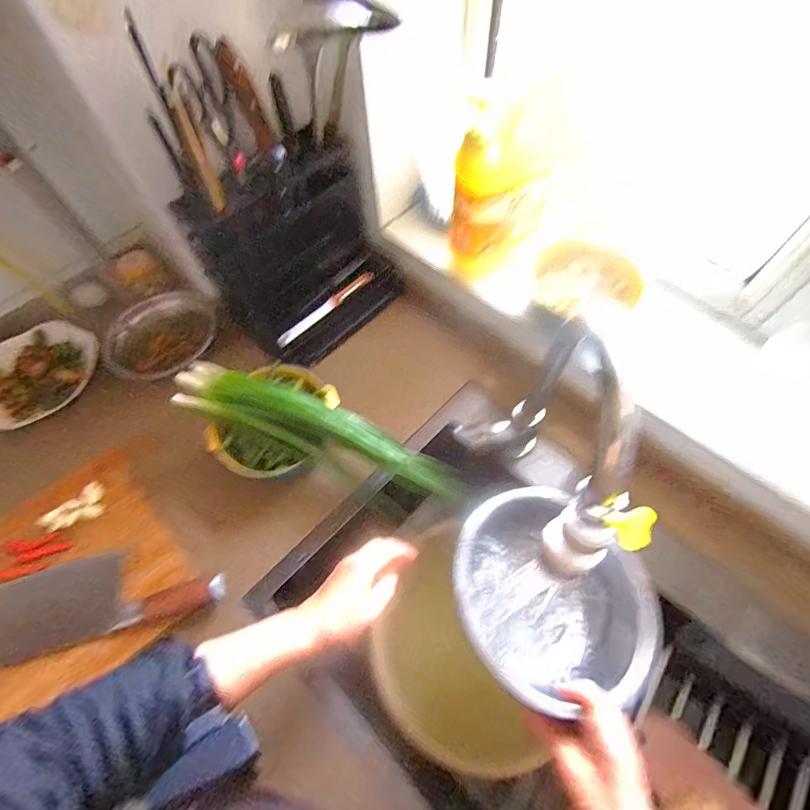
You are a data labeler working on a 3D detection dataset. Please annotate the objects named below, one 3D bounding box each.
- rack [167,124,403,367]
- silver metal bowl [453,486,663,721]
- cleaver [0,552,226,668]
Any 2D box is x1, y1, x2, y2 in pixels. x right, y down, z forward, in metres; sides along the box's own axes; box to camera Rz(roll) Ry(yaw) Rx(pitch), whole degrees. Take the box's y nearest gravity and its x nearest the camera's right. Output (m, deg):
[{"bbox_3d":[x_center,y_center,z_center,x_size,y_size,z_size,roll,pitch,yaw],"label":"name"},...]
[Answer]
[{"bbox_3d":[-0.157,-0.233,0.635,0.265,0.229,0.173,-39,66,-17],"label":"rack"},{"bbox_3d":[0.165,0.221,0.482,0.181,0.097,0.228,-39,66,-17],"label":"silver metal bowl"},{"bbox_3d":[-0.383,0.234,0.505,0.320,0.027,0.095,-14,61,-5],"label":"cleaver"}]

